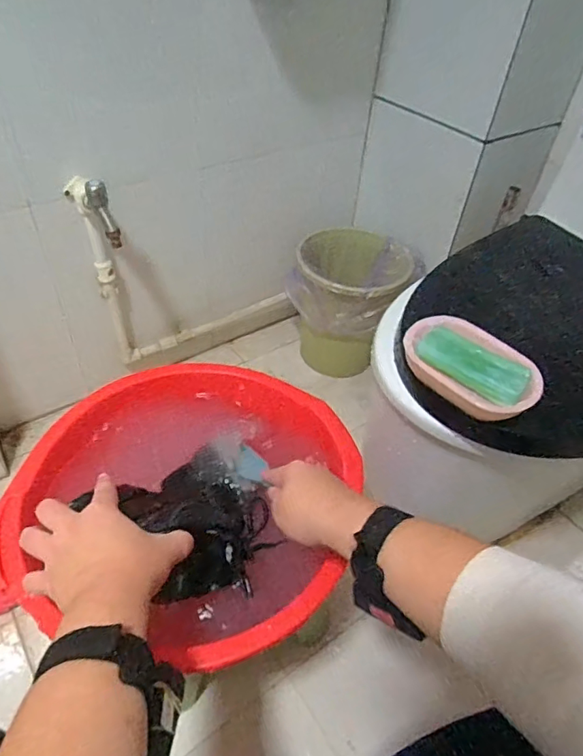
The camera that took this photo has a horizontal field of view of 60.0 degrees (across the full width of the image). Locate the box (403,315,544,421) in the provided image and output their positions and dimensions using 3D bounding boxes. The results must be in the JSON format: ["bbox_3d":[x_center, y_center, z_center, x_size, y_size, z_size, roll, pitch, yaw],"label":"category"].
[{"bbox_3d":[0.196,-0.013,0.561,0.097,0.035,0.155,-31,55,-31],"label":"box"}]

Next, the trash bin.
[{"bbox_3d":[0.128,-0.162,1.161,0.256,0.265,0.235,10,45,4],"label":"trash bin"}]

